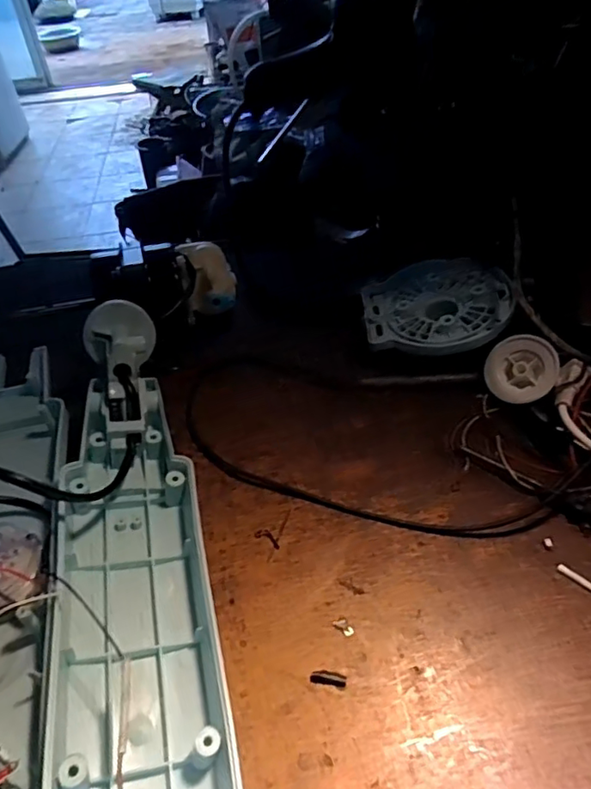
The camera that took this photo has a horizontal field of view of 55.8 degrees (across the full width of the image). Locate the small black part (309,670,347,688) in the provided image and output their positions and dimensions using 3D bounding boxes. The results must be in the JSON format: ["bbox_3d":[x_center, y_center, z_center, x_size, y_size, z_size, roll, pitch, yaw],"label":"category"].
[{"bbox_3d":[0.018,0.153,0.301,0.019,0.004,0.007,5,45,9],"label":"small black part"}]

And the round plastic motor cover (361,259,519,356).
[{"bbox_3d":[0.119,-0.080,0.478,0.118,0.017,0.104,-7,49,13],"label":"round plastic motor cover"}]

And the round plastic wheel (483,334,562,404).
[{"bbox_3d":[0.171,-0.019,0.422,0.051,0.011,0.050,-5,80,31],"label":"round plastic wheel"}]

